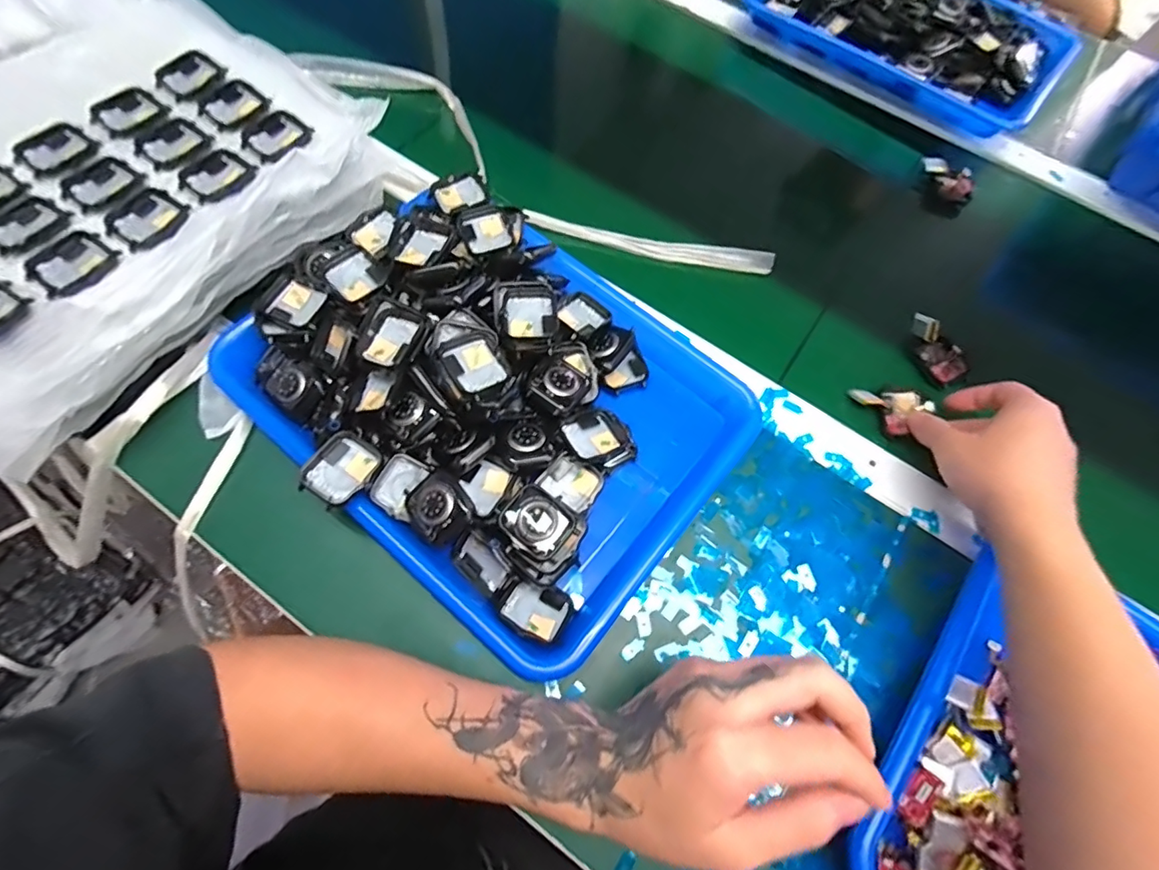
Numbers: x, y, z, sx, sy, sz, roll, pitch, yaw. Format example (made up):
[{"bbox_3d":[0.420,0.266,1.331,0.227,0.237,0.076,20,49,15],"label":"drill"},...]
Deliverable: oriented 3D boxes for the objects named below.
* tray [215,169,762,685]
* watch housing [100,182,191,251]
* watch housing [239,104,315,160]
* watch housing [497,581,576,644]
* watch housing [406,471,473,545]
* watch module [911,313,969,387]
[{"bbox_3d":[-0.063,-0.033,0.367,0.323,0.061,0.251,37,70,12],"label":"tray"},{"bbox_3d":[-0.303,-0.151,0.362,0.048,0.007,0.045,33,69,10],"label":"watch housing"},{"bbox_3d":[-0.238,-0.235,0.409,0.046,0.009,0.046,34,69,11],"label":"watch housing"},{"bbox_3d":[-0.027,0.110,0.328,0.040,0.008,0.039,35,48,11],"label":"watch housing"},{"bbox_3d":[-0.090,0.047,0.330,0.035,0.016,0.043,-38,74,-17],"label":"watch housing"},{"bbox_3d":[0.300,-0.073,0.435,0.031,0.023,0.061,-20,70,-11],"label":"watch module"}]

